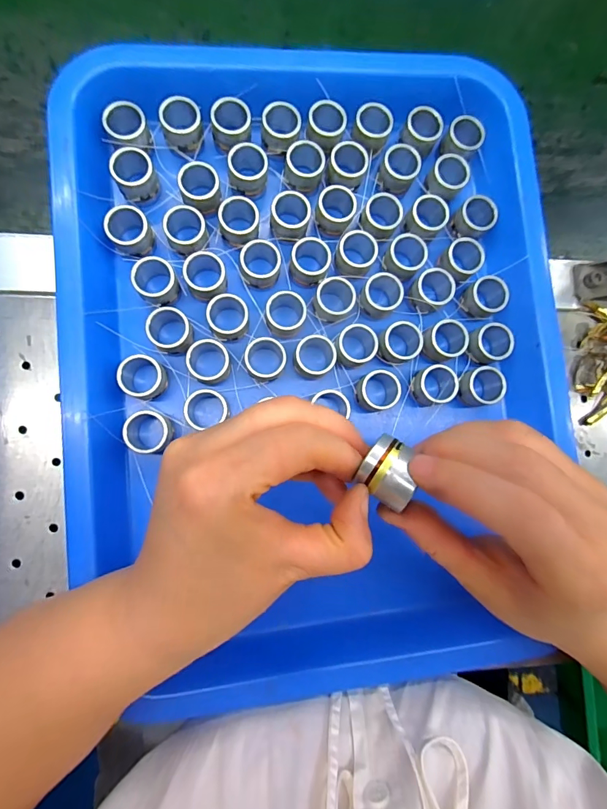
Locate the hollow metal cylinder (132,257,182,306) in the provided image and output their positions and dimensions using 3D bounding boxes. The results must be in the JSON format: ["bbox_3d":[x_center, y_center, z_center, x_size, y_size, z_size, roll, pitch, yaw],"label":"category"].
[{"bbox_3d":[-0.090,-0.074,0.250,0.024,0.020,0.026,1,83,-7],"label":"hollow metal cylinder"}]

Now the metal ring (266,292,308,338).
[{"bbox_3d":[-0.011,-0.056,0.257,0.024,0.018,0.023,1,83,-7],"label":"metal ring"}]

